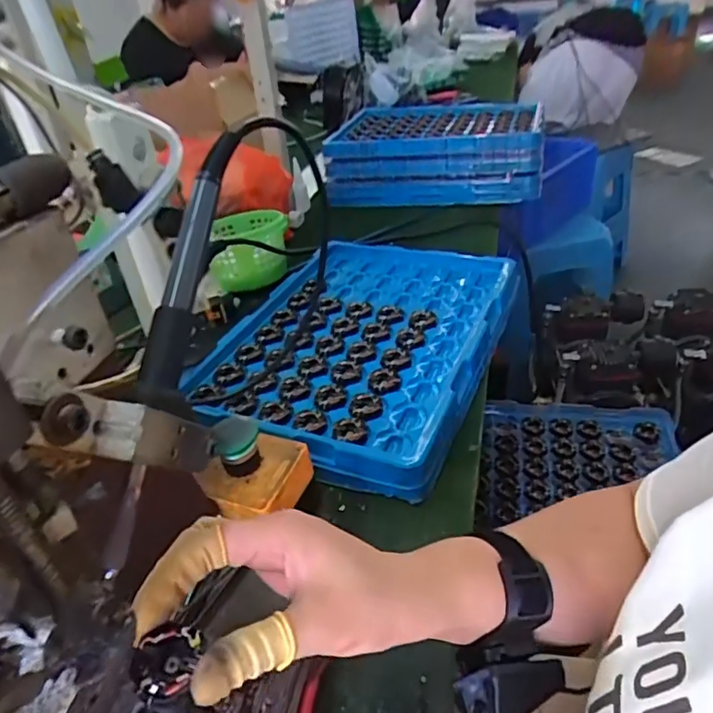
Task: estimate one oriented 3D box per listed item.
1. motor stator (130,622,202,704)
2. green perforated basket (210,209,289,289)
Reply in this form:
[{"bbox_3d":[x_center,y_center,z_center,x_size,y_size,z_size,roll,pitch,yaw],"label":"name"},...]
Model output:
[{"bbox_3d":[-0.078,0.126,0.231,0.024,0.012,0.029,0,36,4],"label":"motor stator"},{"bbox_3d":[-0.149,-0.151,0.785,0.103,0.081,0.117,-9,35,-4],"label":"green perforated basket"}]

